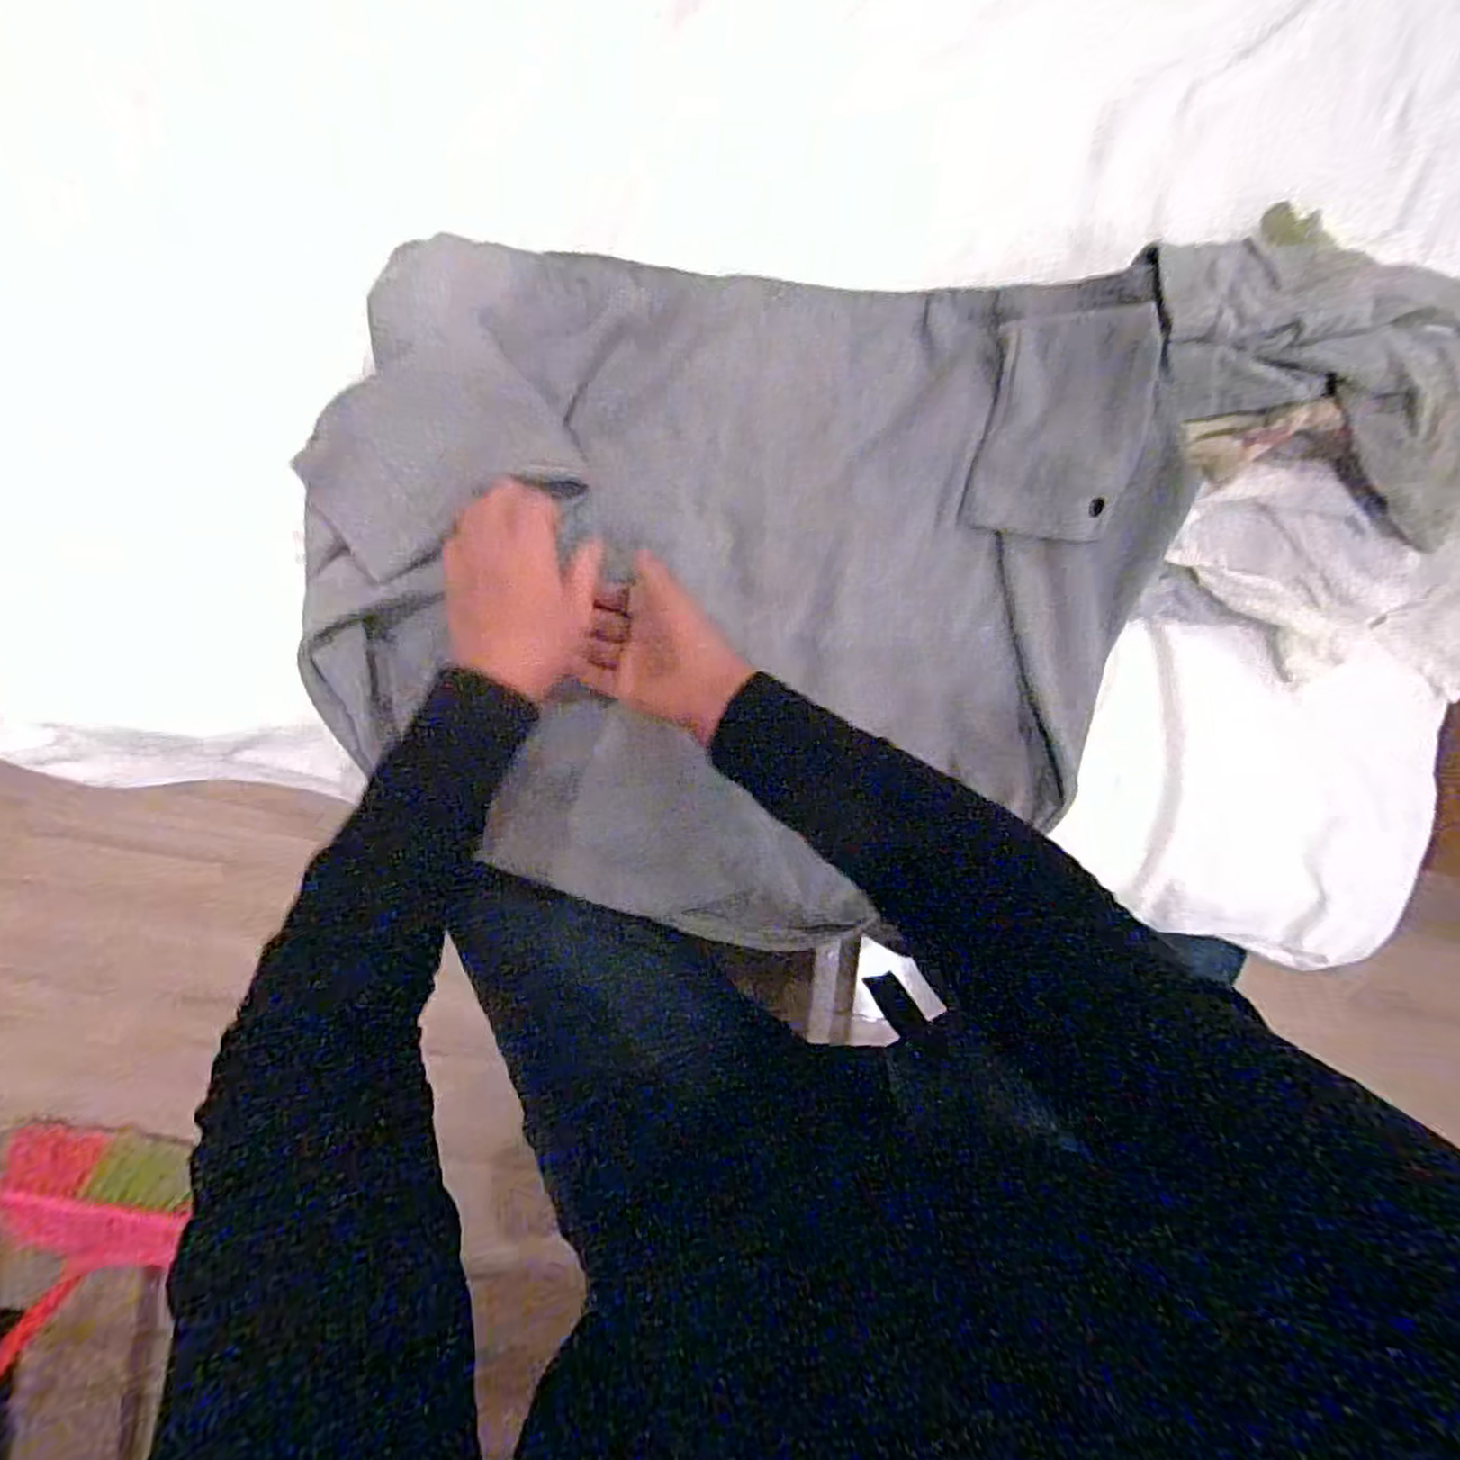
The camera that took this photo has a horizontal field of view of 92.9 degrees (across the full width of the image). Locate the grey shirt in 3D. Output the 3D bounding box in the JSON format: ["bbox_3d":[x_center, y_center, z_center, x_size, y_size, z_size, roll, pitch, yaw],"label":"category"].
[{"bbox_3d":[0.026,-0.087,0.488,0.585,0.085,0.480,-3,91,-9],"label":"grey shirt"}]

